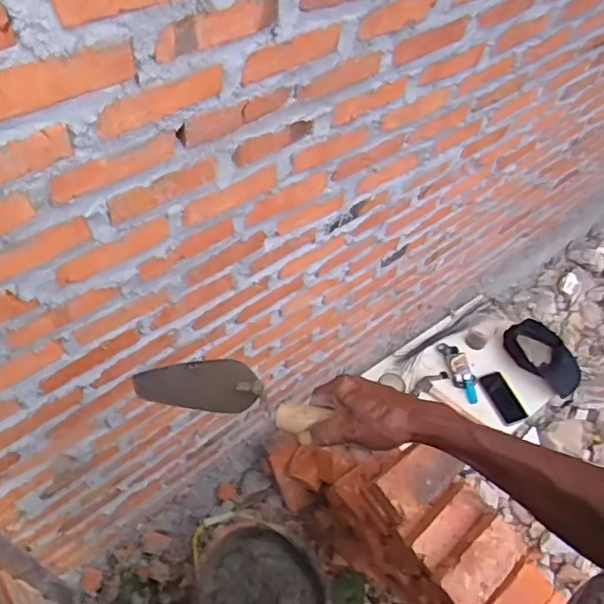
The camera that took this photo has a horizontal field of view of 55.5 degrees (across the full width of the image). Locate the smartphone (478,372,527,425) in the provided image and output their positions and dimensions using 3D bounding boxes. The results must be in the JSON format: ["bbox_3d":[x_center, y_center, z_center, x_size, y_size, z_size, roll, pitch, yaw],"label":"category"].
[{"bbox_3d":[0.557,0.263,1.588,0.084,0.014,0.145,-21,72,-16],"label":"smartphone"}]

